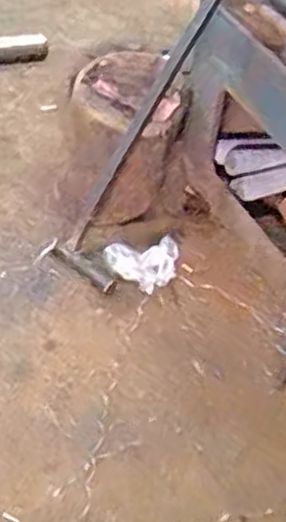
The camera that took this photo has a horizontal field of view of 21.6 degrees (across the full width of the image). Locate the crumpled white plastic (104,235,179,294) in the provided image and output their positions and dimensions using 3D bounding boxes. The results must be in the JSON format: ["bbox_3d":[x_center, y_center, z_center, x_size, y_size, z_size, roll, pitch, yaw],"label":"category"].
[{"bbox_3d":[0.005,0.006,1.470,0.149,0.055,0.107,-7,46,-14],"label":"crumpled white plastic"}]

